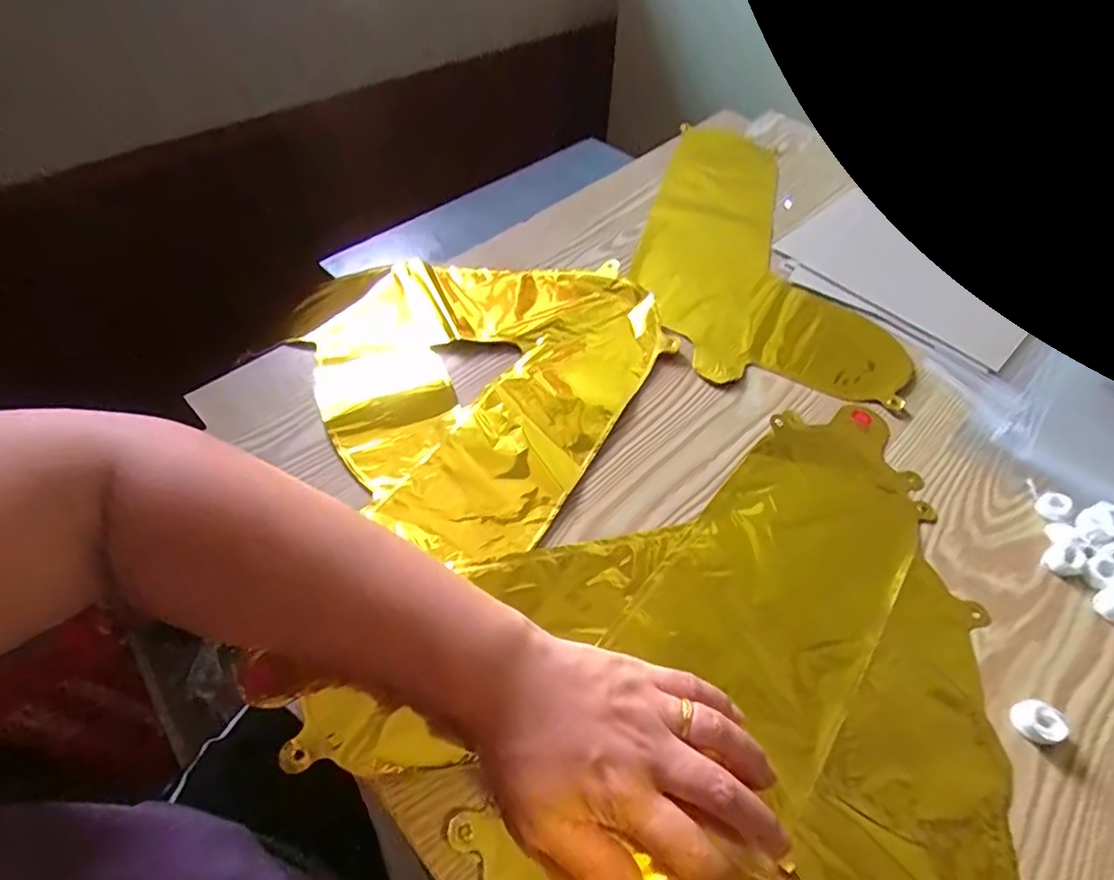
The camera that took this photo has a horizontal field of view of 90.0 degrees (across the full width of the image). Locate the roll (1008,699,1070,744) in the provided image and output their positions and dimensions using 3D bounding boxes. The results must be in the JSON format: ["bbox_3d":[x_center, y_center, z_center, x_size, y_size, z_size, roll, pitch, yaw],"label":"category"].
[{"bbox_3d":[0.258,0.151,0.299,0.022,0.011,0.022,2,52,-3],"label":"roll"}]

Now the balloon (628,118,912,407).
[{"bbox_3d":[0.175,-0.209,0.572,0.200,0.005,0.439,-2,53,-6],"label":"balloon"}]

